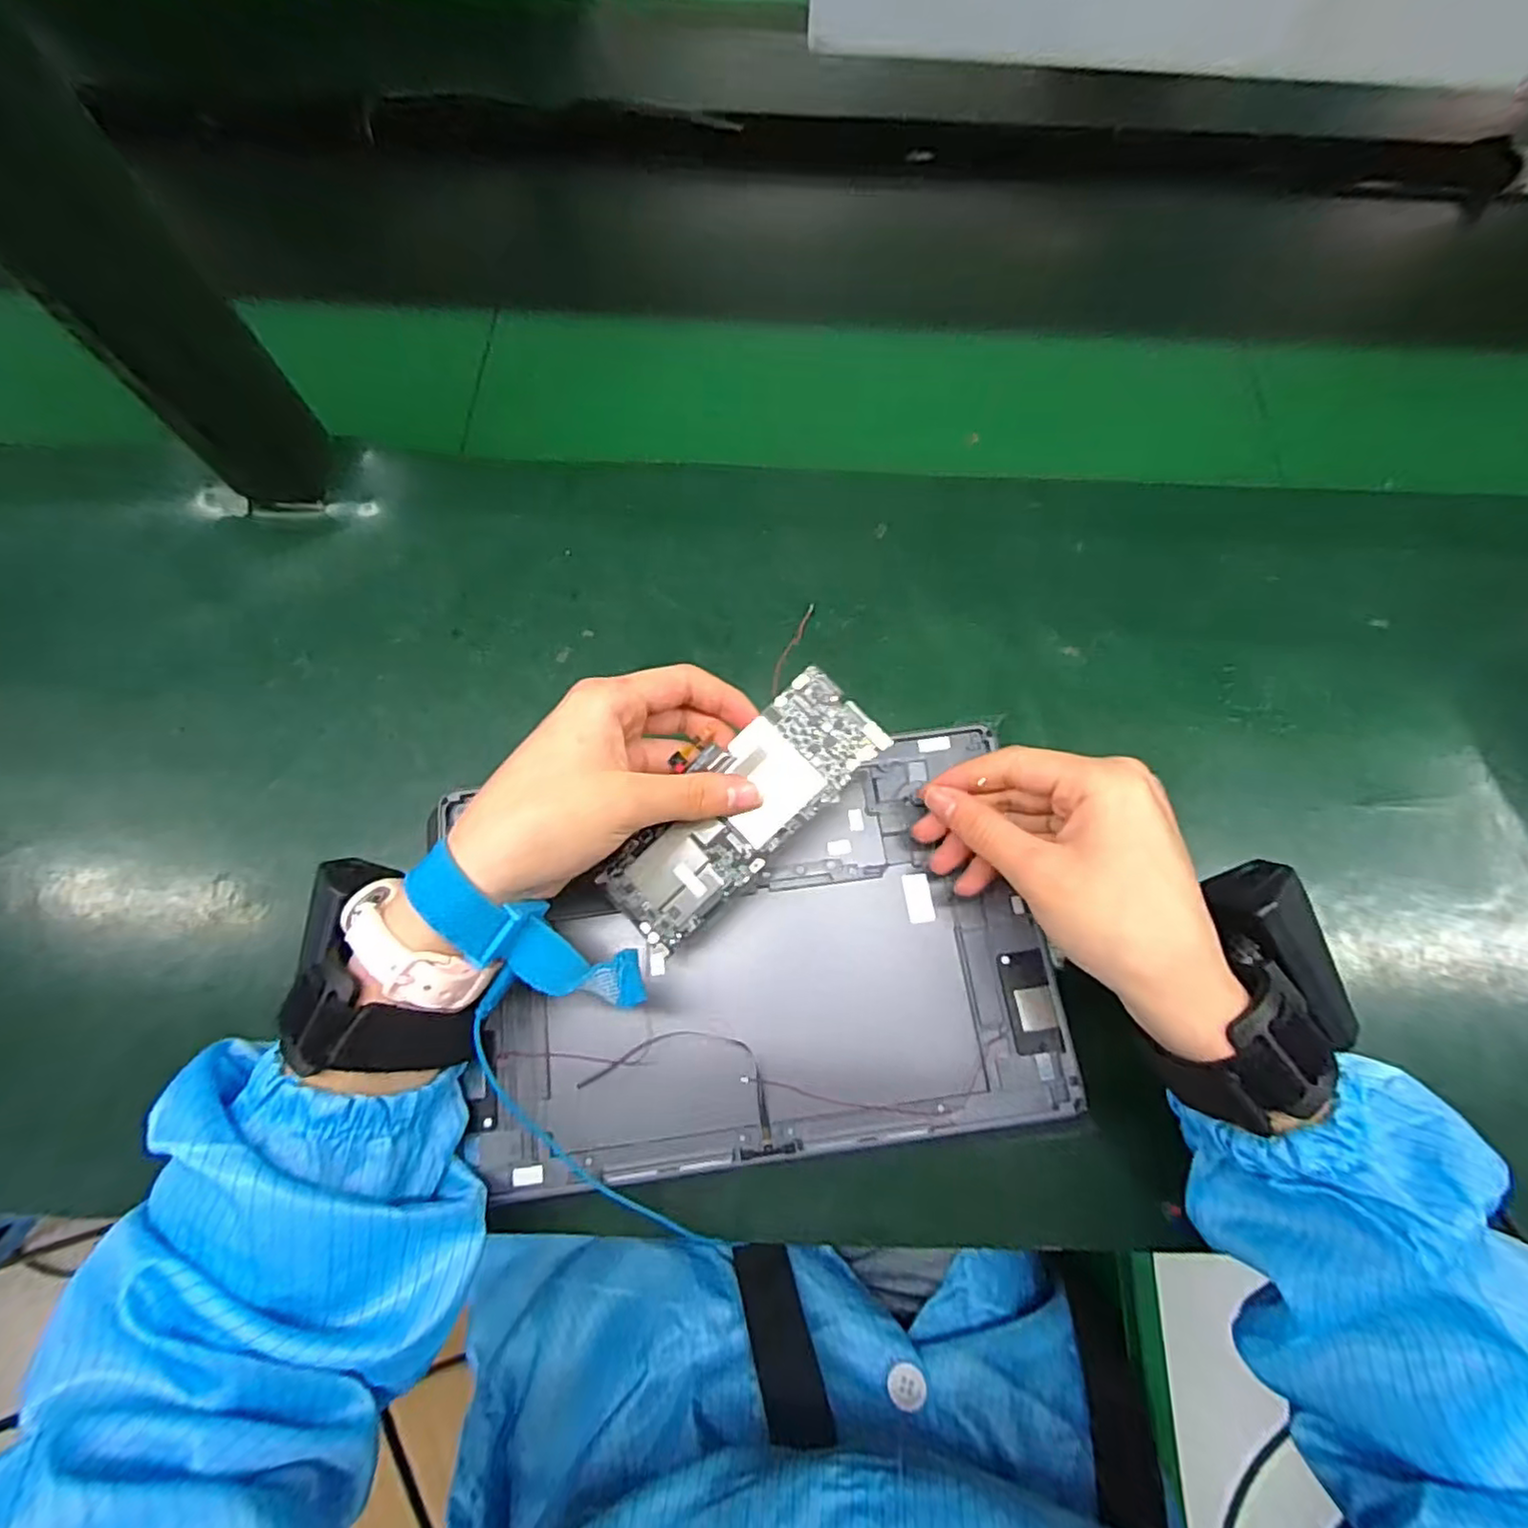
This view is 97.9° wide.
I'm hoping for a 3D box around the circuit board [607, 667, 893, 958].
[{"bbox_3d":[-0.010,0.018,0.267,0.122,0.006,0.046,-46,76,0],"label":"circuit board"}]

